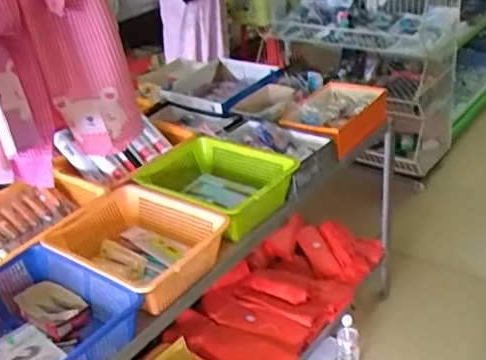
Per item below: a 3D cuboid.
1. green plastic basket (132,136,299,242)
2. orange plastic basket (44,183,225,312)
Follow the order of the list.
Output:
[{"bbox_3d":[-0.064,0.006,1.562,0.390,0.118,0.296,20,40,39],"label":"green plastic basket"},{"bbox_3d":[-0.248,0.152,1.363,0.406,0.121,0.264,18,38,36],"label":"orange plastic basket"}]

